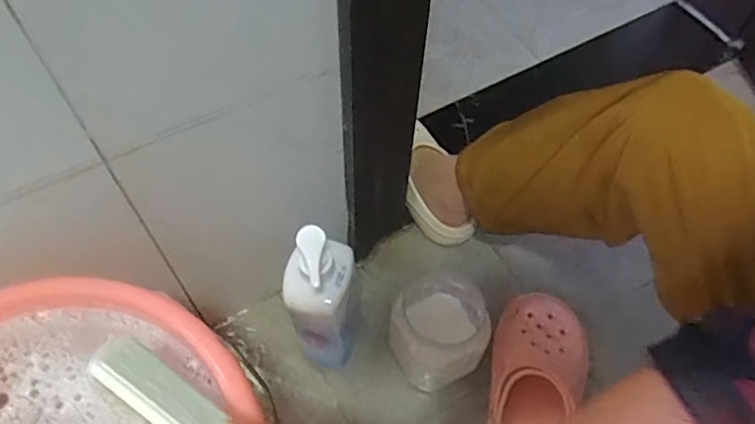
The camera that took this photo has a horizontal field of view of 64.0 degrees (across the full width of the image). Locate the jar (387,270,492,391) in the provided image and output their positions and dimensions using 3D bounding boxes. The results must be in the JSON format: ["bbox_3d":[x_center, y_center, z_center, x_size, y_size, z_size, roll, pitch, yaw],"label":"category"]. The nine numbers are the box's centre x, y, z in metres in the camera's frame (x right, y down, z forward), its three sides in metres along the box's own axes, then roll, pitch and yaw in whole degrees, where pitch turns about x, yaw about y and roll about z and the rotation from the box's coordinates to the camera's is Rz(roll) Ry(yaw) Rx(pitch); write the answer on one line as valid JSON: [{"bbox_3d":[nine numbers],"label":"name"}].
[{"bbox_3d":[0.078,0.144,0.732,0.105,0.146,0.109,1,60,-1],"label":"jar"}]

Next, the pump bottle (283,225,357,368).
[{"bbox_3d":[-0.061,0.105,0.675,0.071,0.280,0.085,-4,58,-4],"label":"pump bottle"}]

